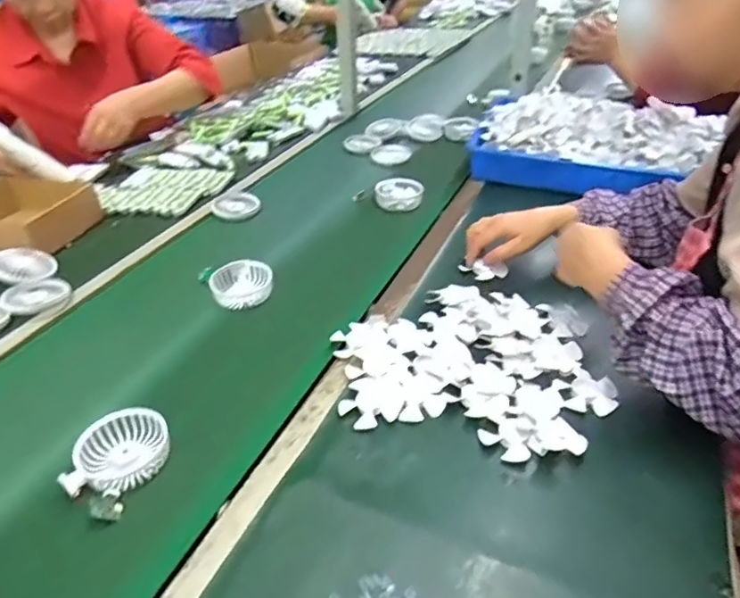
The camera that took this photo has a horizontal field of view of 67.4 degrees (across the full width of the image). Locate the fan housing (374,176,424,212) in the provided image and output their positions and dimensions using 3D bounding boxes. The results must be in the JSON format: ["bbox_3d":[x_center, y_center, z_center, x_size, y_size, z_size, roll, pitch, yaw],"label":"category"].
[{"bbox_3d":[0.057,-0.201,1.066,0.090,0.034,0.085,-2,35,-2],"label":"fan housing"}]

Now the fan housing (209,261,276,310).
[{"bbox_3d":[-0.191,-0.021,0.831,0.090,0.037,0.071,-11,38,-14],"label":"fan housing"}]

